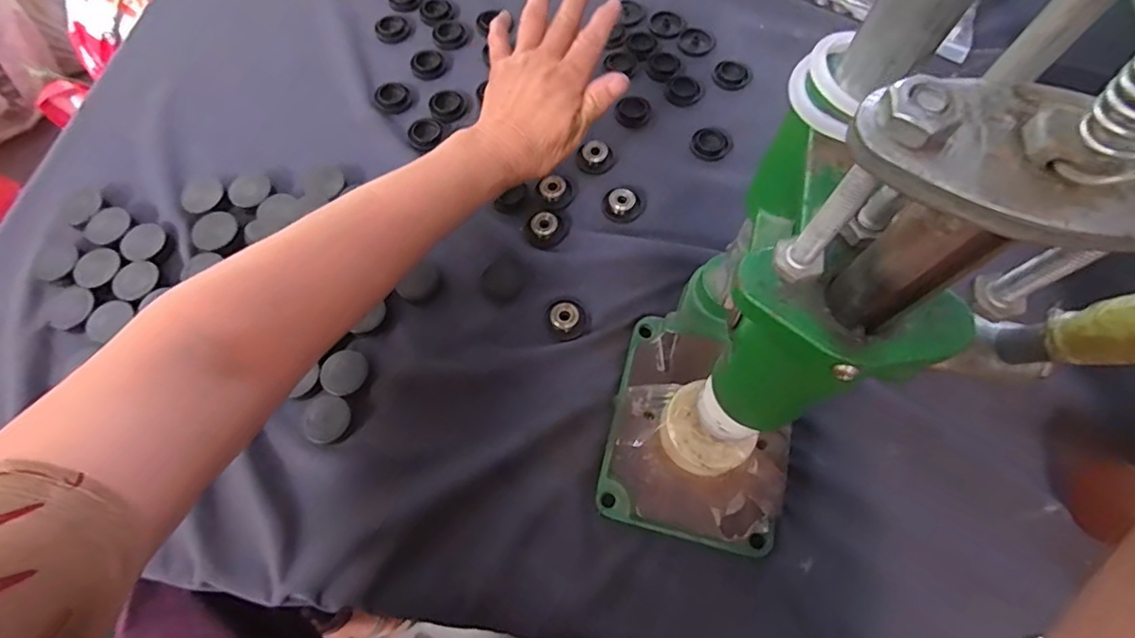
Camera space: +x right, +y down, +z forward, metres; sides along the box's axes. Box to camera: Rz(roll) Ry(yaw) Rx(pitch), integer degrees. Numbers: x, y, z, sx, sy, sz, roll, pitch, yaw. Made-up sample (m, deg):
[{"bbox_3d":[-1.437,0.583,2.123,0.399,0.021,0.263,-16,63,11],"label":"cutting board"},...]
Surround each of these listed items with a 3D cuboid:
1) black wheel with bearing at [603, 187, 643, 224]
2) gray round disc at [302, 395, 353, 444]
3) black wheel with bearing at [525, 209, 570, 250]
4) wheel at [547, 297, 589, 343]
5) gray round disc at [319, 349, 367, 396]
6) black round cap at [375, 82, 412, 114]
[{"bbox_3d":[0.048,-0.097,0.451,0.034,0.015,0.028,-11,68,-6],"label":"black wheel with bearing"},{"bbox_3d":[-0.169,0.070,0.377,0.030,0.004,0.033,1,67,-1],"label":"gray round disc"},{"bbox_3d":[-0.015,-0.074,0.440,0.036,0.012,0.030,-11,68,-6],"label":"black wheel with bearing"},{"bbox_3d":[0.000,0.000,0.408,0.031,0.011,0.033,1,67,-1],"label":"wheel"},{"bbox_3d":[-0.161,0.039,0.391,0.028,0.008,0.033,34,70,12],"label":"gray round disc"},{"bbox_3d":[-0.158,-0.203,0.494,0.032,0.010,0.032,1,67,-1],"label":"black round cap"}]

